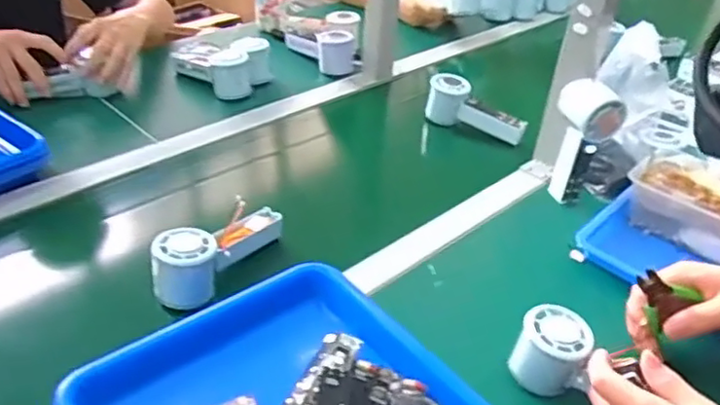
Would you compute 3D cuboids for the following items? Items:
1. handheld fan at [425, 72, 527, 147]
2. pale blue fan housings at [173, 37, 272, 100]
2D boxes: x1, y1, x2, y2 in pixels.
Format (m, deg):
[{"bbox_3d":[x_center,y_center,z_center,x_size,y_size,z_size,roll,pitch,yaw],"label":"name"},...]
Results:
[{"bbox_3d":[0.170,-0.131,0.936,0.150,0.065,0.041,29,41,13],"label":"handheld fan"},{"bbox_3d":[-0.216,-0.223,0.994,0.147,0.057,0.102,27,42,29],"label":"pale blue fan housings"}]

